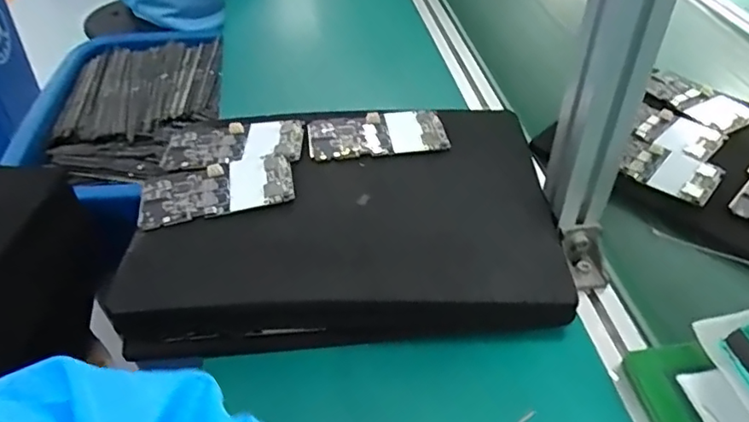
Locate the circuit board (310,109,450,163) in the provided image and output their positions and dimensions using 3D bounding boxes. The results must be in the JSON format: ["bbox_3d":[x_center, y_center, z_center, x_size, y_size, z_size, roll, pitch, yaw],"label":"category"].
[{"bbox_3d":[0.003,-0.075,0.555,0.132,0.007,0.065,-7,43,-8],"label":"circuit board"}]

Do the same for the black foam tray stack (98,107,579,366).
[{"bbox_3d":[-0.027,0.003,0.506,0.350,0.061,0.247,-2,43,-4],"label":"black foam tray stack"}]

